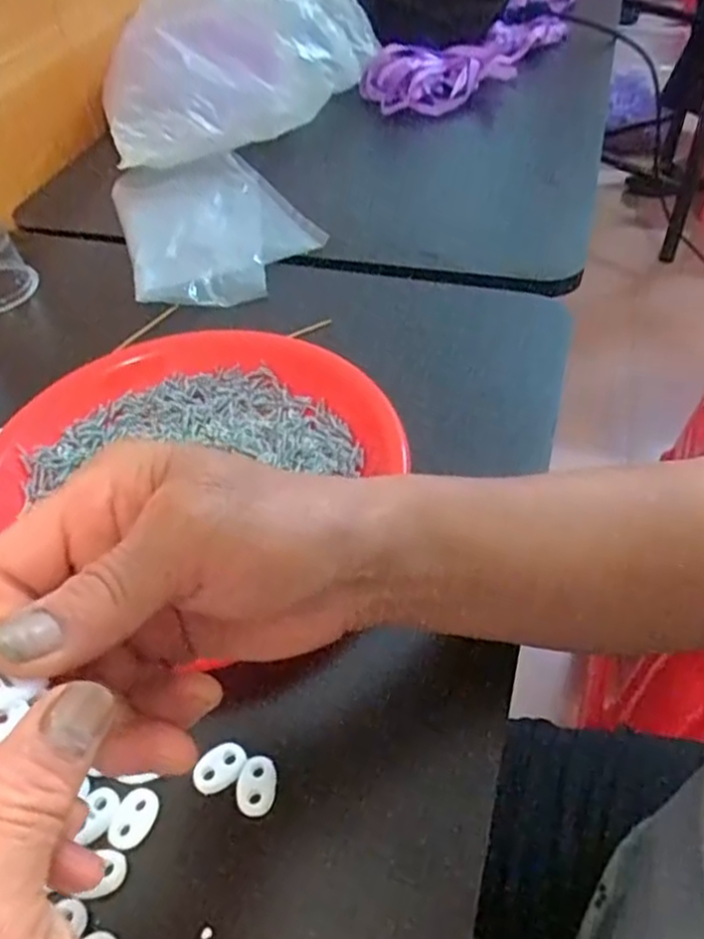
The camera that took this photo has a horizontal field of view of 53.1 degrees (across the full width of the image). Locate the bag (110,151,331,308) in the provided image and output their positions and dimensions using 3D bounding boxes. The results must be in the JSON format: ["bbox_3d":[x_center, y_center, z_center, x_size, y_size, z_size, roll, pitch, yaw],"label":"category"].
[{"bbox_3d":[-0.110,-0.202,0.571,0.143,0.028,0.192,-16,49,-10],"label":"bag"}]

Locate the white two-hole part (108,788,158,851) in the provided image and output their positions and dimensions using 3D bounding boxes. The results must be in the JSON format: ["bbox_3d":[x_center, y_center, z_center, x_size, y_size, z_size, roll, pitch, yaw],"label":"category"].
[{"bbox_3d":[-0.086,0.138,0.279,0.015,0.004,0.022,14,51,15],"label":"white two-hole part"}]

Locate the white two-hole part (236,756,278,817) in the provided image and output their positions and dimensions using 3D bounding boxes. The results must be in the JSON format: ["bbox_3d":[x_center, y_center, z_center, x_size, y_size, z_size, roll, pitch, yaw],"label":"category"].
[{"bbox_3d":[-0.038,0.128,0.284,0.016,0.004,0.022,2,49,6],"label":"white two-hole part"}]

